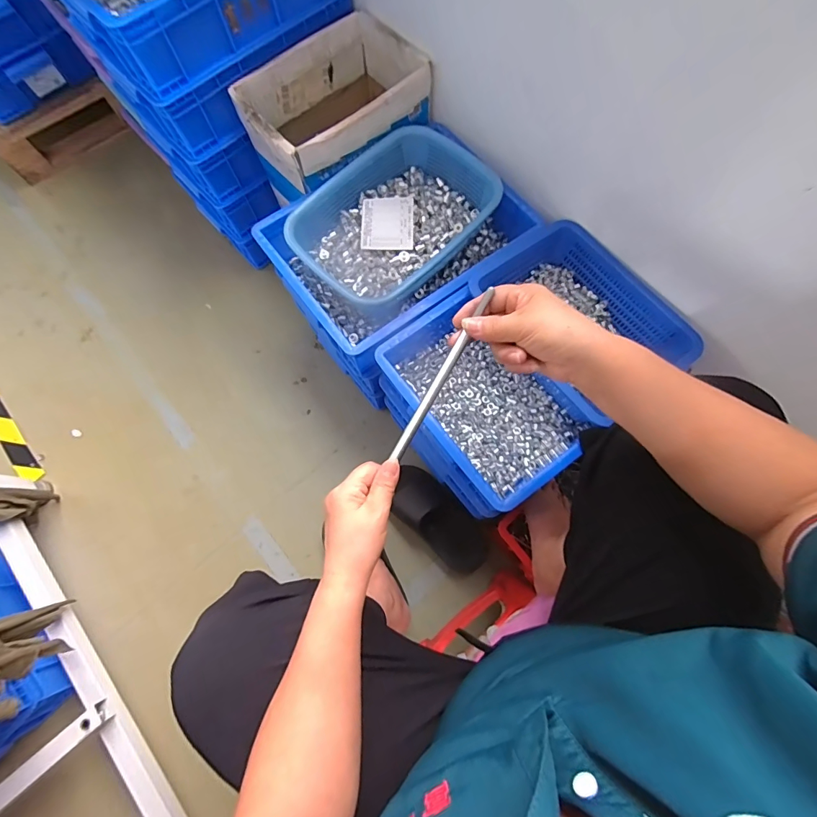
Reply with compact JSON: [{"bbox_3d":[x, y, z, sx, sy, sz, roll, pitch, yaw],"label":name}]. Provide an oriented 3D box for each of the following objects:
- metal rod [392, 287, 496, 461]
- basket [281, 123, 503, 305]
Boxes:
[{"bbox_3d":[0.033,-0.031,0.398,0.011,0.010,0.186,32,98,9],"label":"metal rod"},{"bbox_3d":[-0.032,-0.330,0.702,0.335,0.076,0.242,-43,77,-12],"label":"basket"}]

